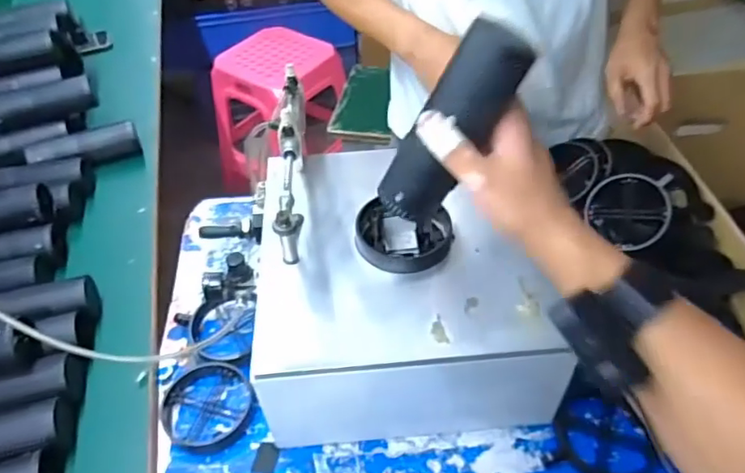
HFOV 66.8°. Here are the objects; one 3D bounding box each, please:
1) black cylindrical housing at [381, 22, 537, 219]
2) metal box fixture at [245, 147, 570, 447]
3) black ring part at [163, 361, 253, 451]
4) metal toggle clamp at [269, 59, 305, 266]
[{"bbox_3d":[0.063,-0.084,0.443,0.044,0.164,0.046,24,29,-14],"label":"black cylindrical housing"},{"bbox_3d":[0.032,0.057,0.650,0.300,0.161,0.290,-4,47,-2],"label":"metal box fixture"},{"bbox_3d":[-0.186,0.187,0.636,0.100,0.013,0.104,-1,47,1],"label":"black ring part"},{"bbox_3d":[-0.093,-0.085,0.630,0.026,0.090,0.242,-3,47,-1],"label":"metal toggle clamp"}]

